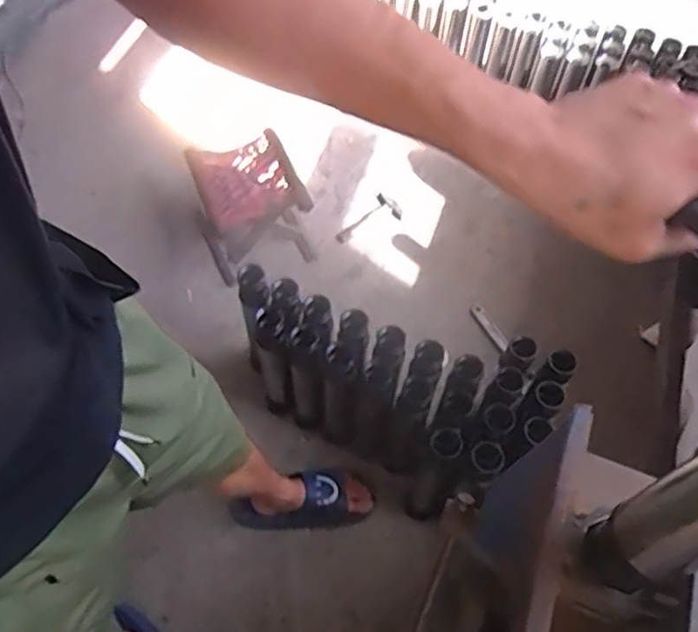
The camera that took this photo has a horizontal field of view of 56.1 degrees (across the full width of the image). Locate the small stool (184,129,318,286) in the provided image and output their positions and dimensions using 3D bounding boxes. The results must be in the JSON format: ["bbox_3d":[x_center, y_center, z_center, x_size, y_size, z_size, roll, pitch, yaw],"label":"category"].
[{"bbox_3d":[-0.260,-0.282,1.706,0.254,0.246,0.312,-25,62,-16],"label":"small stool"}]

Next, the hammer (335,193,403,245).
[{"bbox_3d":[0.057,-0.256,1.846,0.112,0.037,0.207,40,65,20],"label":"hammer"}]

